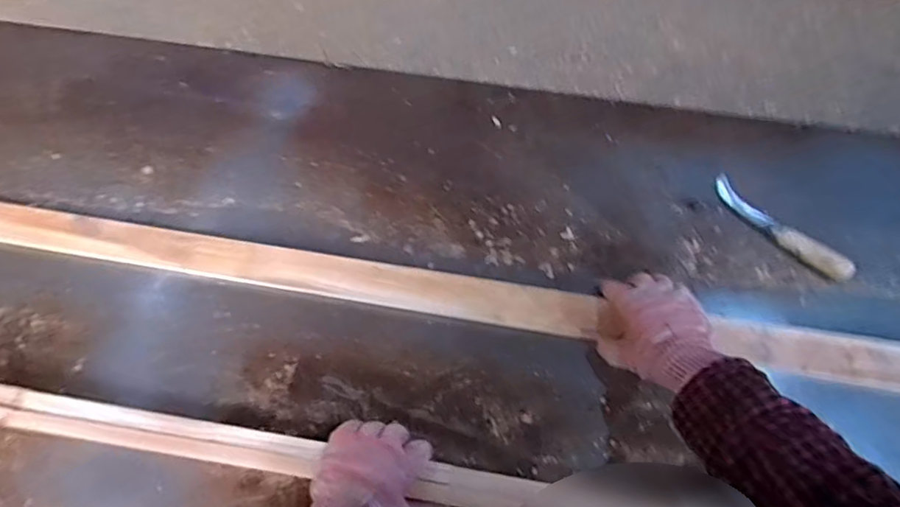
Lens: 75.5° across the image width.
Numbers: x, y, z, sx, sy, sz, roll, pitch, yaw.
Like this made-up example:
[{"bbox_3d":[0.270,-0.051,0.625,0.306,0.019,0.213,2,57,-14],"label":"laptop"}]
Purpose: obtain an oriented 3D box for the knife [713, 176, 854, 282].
[{"bbox_3d":[0.383,-0.031,0.676,0.029,0.038,0.175,-40,73,-11],"label":"knife"}]

